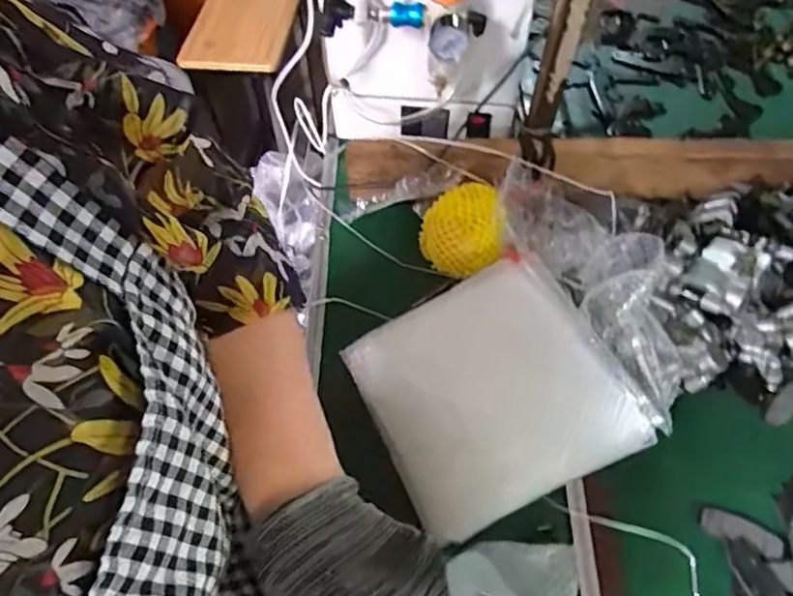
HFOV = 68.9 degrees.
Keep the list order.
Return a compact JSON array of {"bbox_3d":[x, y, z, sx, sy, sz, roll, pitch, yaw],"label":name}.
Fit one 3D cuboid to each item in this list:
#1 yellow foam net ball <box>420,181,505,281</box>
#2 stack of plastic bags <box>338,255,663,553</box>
[{"bbox_3d":[0.075,-0.079,0.663,0.092,0.074,0.102,9,61,4],"label":"yellow foam net ball"},{"bbox_3d":[0.086,0.086,0.551,0.218,0.027,0.216,-30,66,-1],"label":"stack of plastic bags"}]

